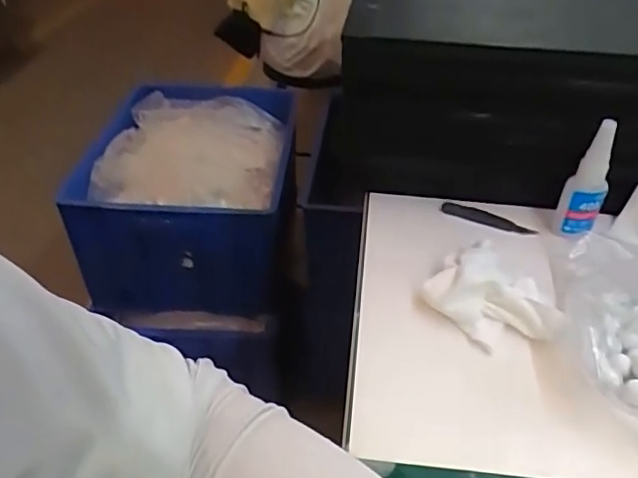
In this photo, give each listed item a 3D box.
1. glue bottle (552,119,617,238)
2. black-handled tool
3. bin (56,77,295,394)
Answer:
[{"bbox_3d":[0.221,-0.048,0.476,0.032,0.095,0.027,21,41,24],"label":"glue bottle"},{"bbox_3d":[0.148,-0.018,0.510,0.081,0.011,0.013,19,40,21],"label":"black-handled tool"},{"bbox_3d":[-0.254,-0.092,1.189,0.381,0.262,0.435,2,37,1],"label":"bin"}]

